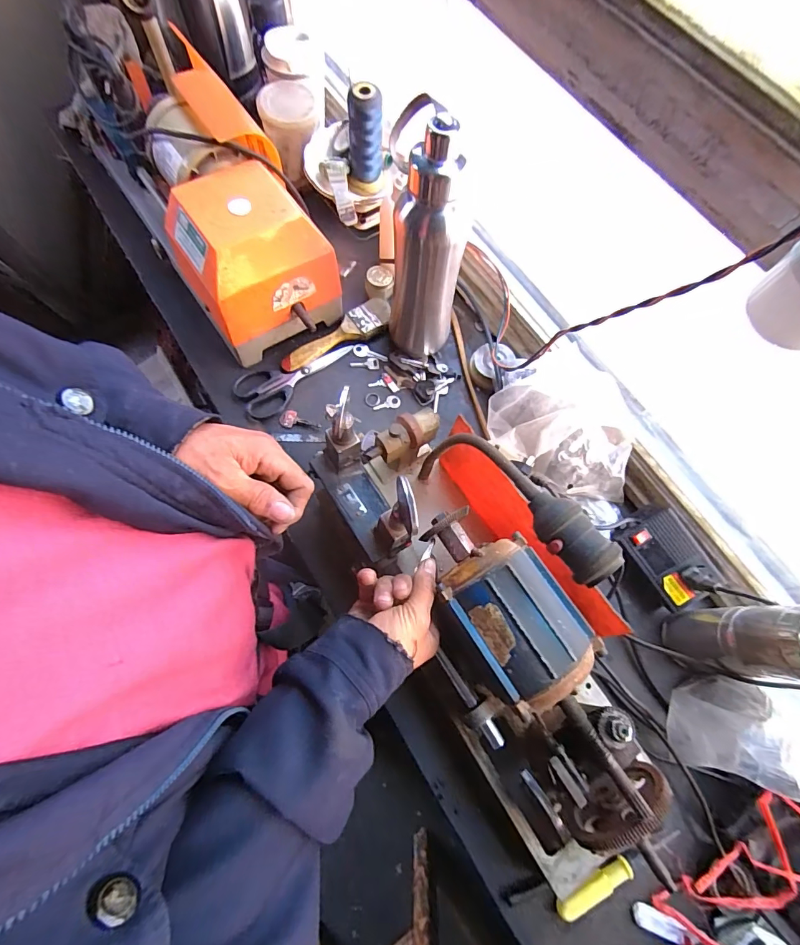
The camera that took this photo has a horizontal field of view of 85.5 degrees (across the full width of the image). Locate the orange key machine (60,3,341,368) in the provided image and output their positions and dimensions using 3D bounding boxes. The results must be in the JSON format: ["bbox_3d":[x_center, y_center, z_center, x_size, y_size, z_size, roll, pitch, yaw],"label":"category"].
[{"bbox_3d":[-0.256,-0.368,0.566,0.161,0.158,0.405,-33,76,-11],"label":"orange key machine"}]

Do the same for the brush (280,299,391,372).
[{"bbox_3d":[-0.088,-0.198,0.614,0.180,0.012,0.041,-32,89,-17],"label":"brush"}]

